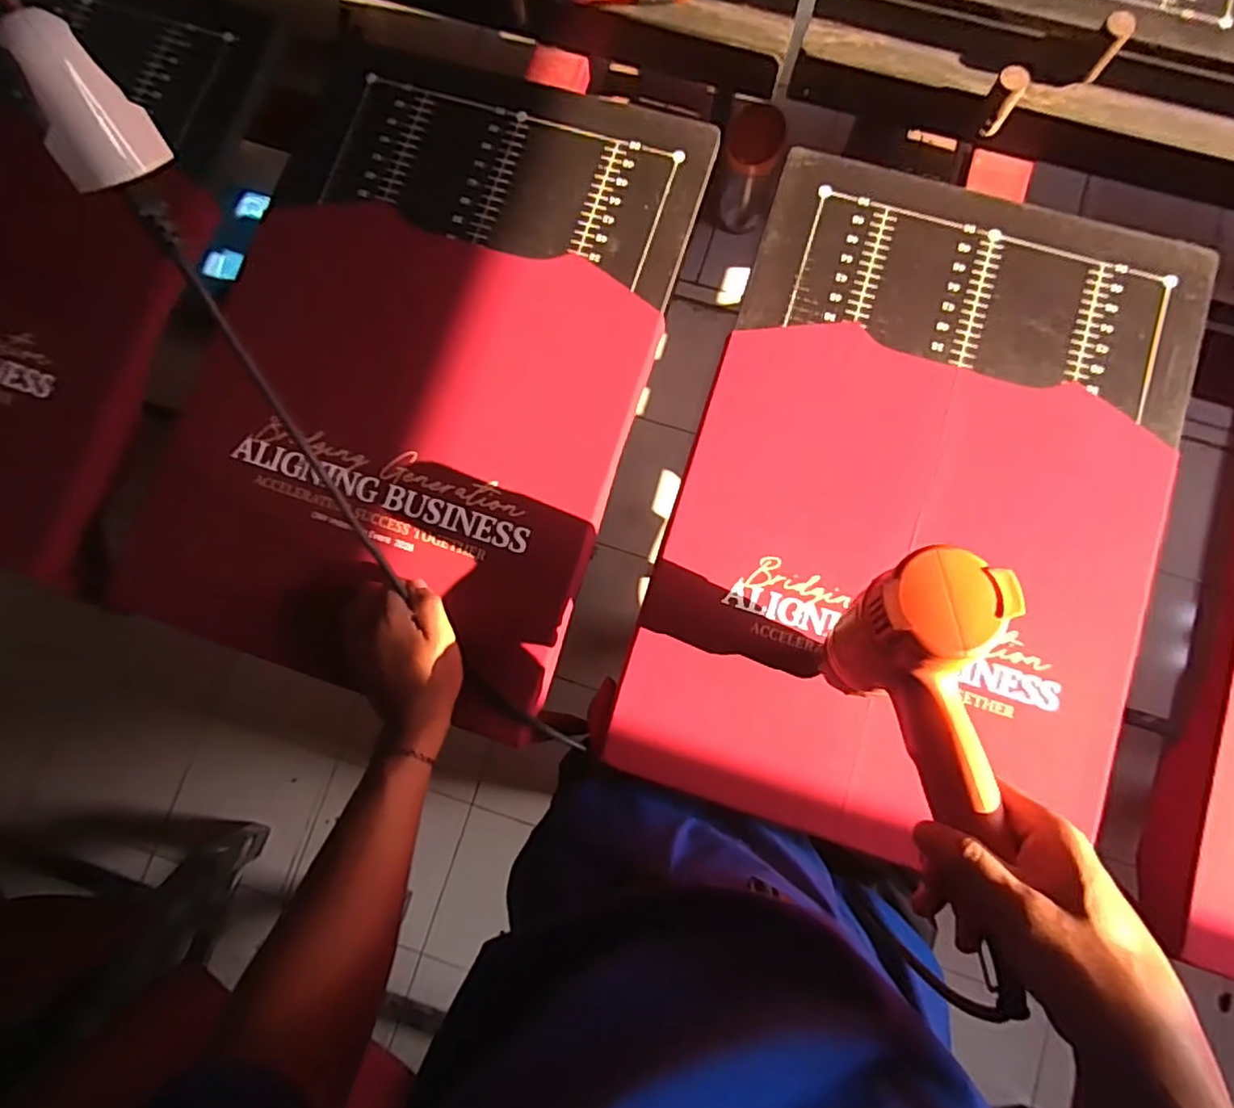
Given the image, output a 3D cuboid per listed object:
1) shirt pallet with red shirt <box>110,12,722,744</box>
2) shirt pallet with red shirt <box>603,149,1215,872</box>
[{"bbox_3d":[-0.175,-0.193,0.591,0.401,0.031,0.603,17,82,3],"label":"shirt pallet with red shirt"},{"bbox_3d":[0.268,-0.049,0.564,0.399,0.028,0.592,18,82,3],"label":"shirt pallet with red shirt"}]

